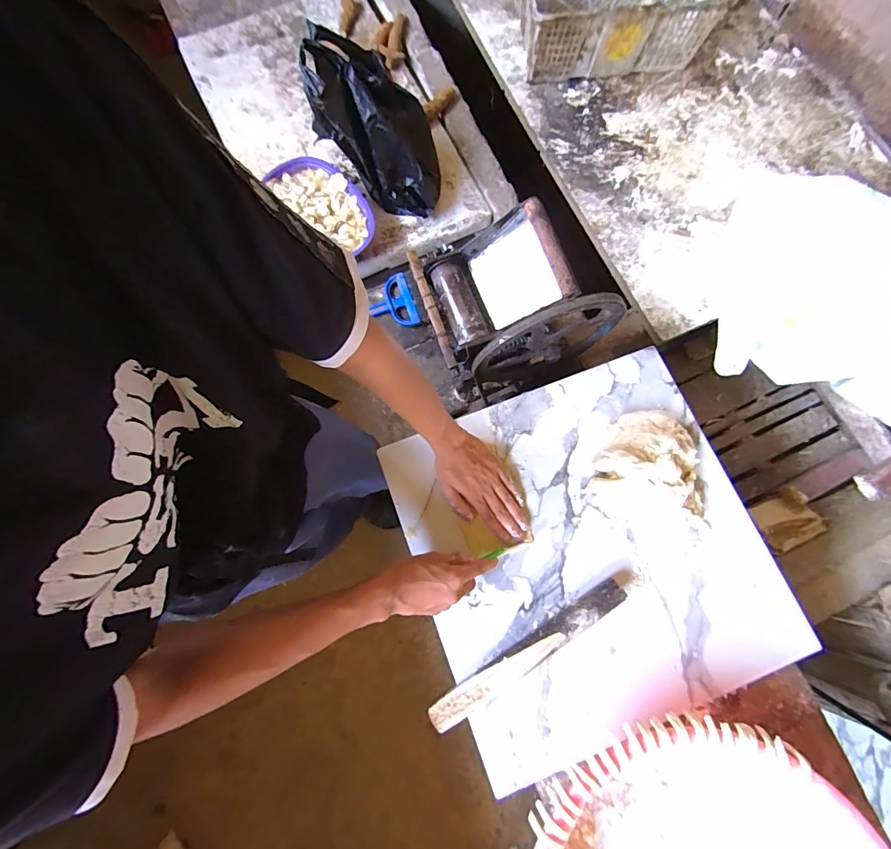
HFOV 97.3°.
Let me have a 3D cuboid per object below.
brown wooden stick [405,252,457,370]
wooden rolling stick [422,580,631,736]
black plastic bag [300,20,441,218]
[{"bbox_3d":[-0.025,-0.201,0.675,0.018,0.023,0.228,-19,80,-3],"label":"brown wooden stick"},{"bbox_3d":[0.116,0.309,0.536,0.311,0.037,0.042,-32,81,-6],"label":"wooden rolling stick"},{"bbox_3d":[-0.143,-0.637,0.856,0.258,0.252,0.184,5,79,1],"label":"black plastic bag"}]

